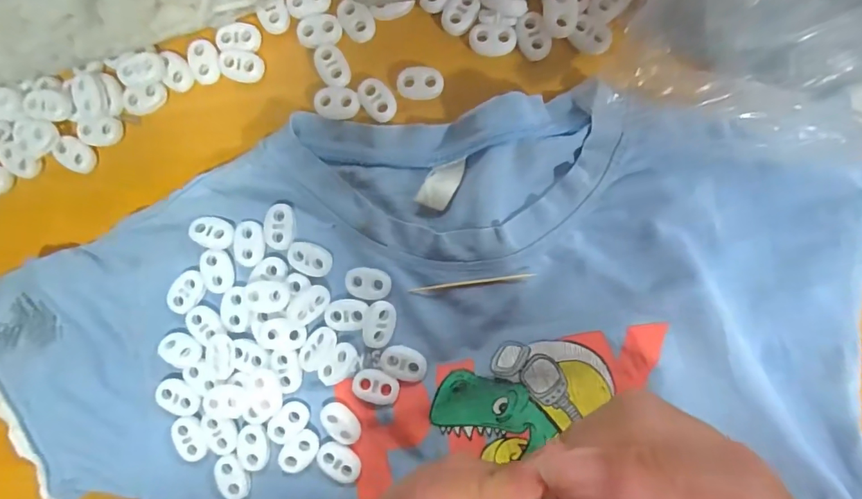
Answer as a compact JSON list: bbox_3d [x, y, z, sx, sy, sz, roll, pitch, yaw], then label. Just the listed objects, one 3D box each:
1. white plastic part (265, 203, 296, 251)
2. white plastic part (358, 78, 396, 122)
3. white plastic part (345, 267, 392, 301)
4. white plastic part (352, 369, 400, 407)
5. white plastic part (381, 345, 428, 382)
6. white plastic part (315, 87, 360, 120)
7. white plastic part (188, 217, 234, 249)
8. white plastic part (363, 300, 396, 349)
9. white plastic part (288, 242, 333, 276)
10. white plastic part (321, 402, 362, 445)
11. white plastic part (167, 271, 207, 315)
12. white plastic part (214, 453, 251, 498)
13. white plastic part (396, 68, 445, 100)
[{"bbox_3d":[-0.073,-0.011,0.218,0.015,0.004,0.022,-1,90,4],"label":"white plastic part"},{"bbox_3d":[-0.026,-0.073,0.218,0.014,0.004,0.022,-40,87,3],"label":"white plastic part"},{"bbox_3d":[-0.030,0.016,0.216,0.021,0.004,0.015,4,90,4],"label":"white plastic part"},{"bbox_3d":[-0.026,0.065,0.213,0.022,0.004,0.015,10,91,4],"label":"white plastic part"},{"bbox_3d":[-0.013,0.054,0.213,0.022,0.004,0.014,25,92,4],"label":"white plastic part"},{"bbox_3d":[-0.045,-0.071,0.218,0.021,0.004,0.016,2,90,4],"label":"white plastic part"},{"bbox_3d":[-0.107,-0.008,0.219,0.021,0.004,0.015,9,91,4],"label":"white plastic part"},{"bbox_3d":[-0.024,0.036,0.214,0.014,0.006,0.022,4,90,4],"label":"white plastic part"},{"bbox_3d":[-0.059,0.005,0.217,0.021,0.004,0.015,22,92,4],"label":"white plastic part"},{"bbox_3d":[-0.042,0.082,0.214,0.014,0.005,0.022,-36,87,4],"label":"white plastic part"},{"bbox_3d":[-0.120,0.021,0.222,0.014,0.005,0.022,32,92,4],"label":"white plastic part"},{"bbox_3d":[-0.096,0.111,0.218,0.014,0.004,0.023,-28,88,4],"label":"white plastic part"},{"bbox_3d":[-0.005,-0.080,0.219,0.022,0.007,0.014,2,90,4],"label":"white plastic part"}]

